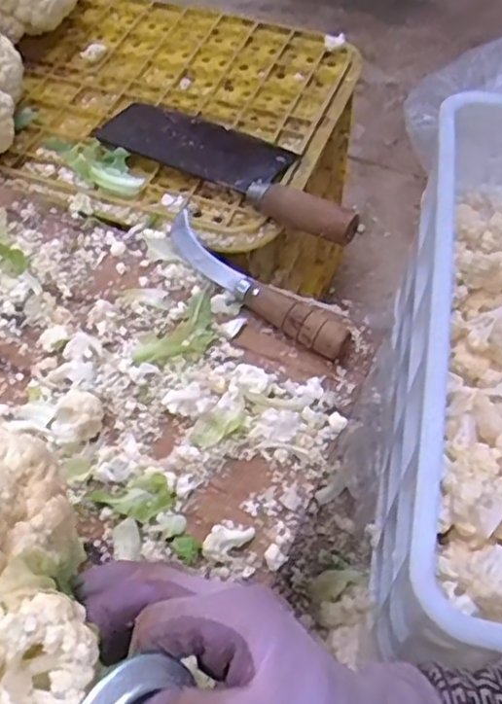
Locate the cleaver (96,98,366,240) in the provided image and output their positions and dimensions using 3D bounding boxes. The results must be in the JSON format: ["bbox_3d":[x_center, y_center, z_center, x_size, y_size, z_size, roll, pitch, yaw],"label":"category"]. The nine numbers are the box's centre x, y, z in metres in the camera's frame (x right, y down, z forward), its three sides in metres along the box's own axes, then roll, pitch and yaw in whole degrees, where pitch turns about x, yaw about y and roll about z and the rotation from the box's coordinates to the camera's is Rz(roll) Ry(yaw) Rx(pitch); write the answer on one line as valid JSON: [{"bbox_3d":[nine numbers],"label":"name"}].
[{"bbox_3d":[-0.014,-0.175,0.601,0.274,0.036,0.093,30,60,18],"label":"cleaver"}]

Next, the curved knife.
[{"bbox_3d":[-0.002,-0.053,0.525,0.032,0.028,0.186,-37,64,-23],"label":"curved knife"}]

